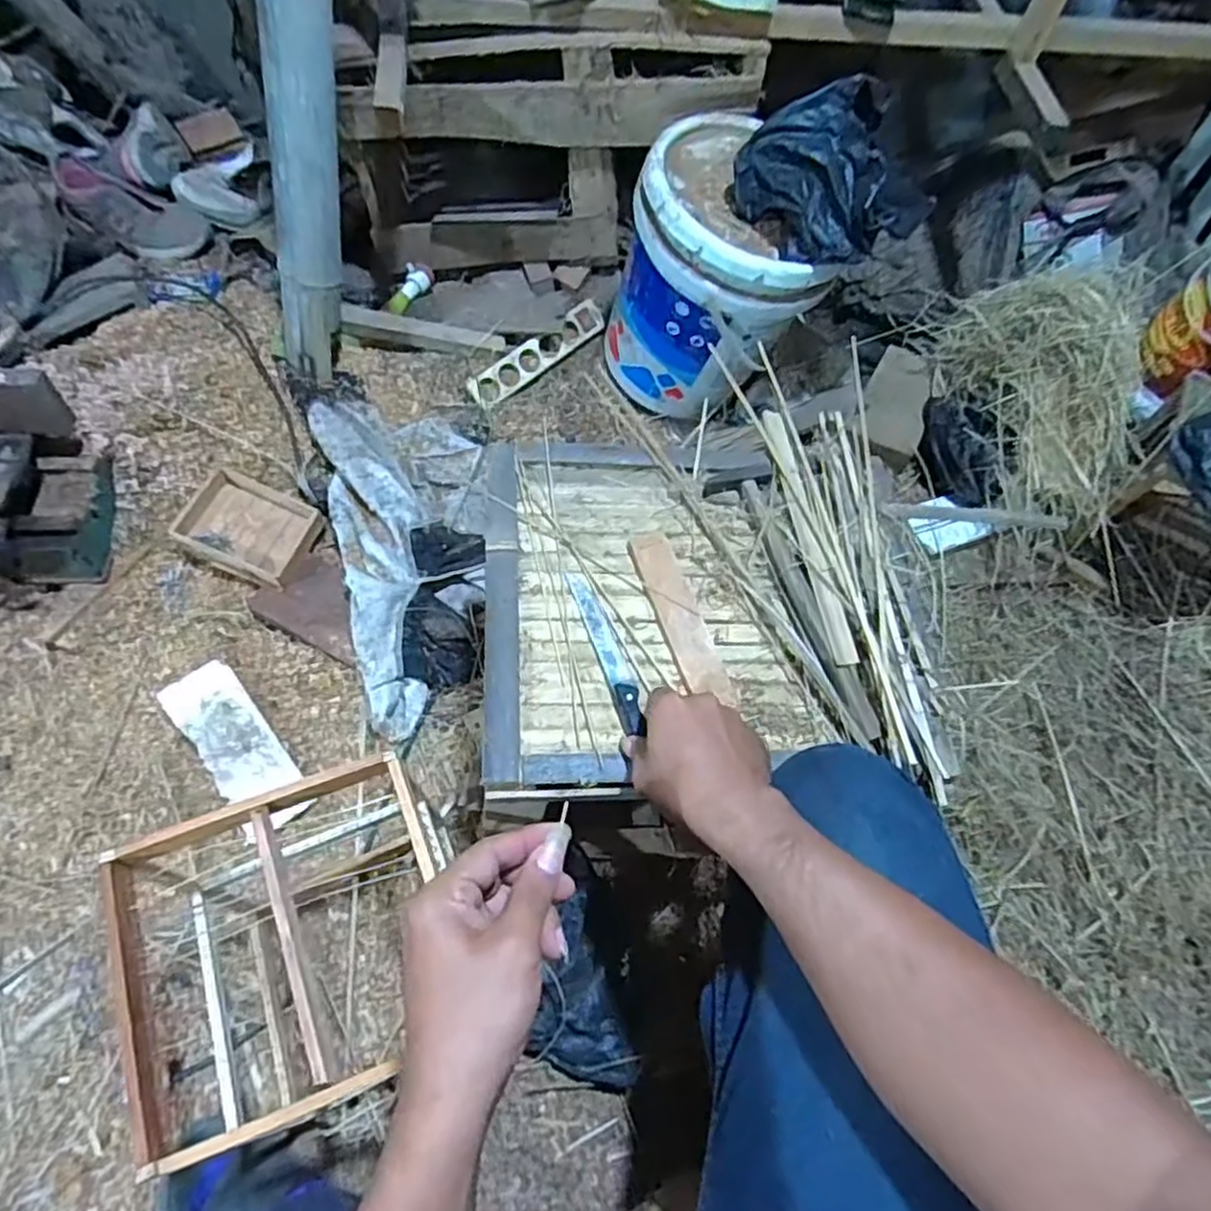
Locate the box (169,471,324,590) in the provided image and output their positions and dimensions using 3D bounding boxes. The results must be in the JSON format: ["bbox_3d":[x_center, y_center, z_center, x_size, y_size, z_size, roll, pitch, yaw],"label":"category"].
[{"bbox_3d":[-0.481,-0.100,0.974,0.170,0.044,0.129,20,62,6],"label":"box"}]

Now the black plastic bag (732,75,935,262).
[{"bbox_3d":[0.289,-0.546,0.908,0.237,0.124,0.151,37,65,15],"label":"black plastic bag"}]

